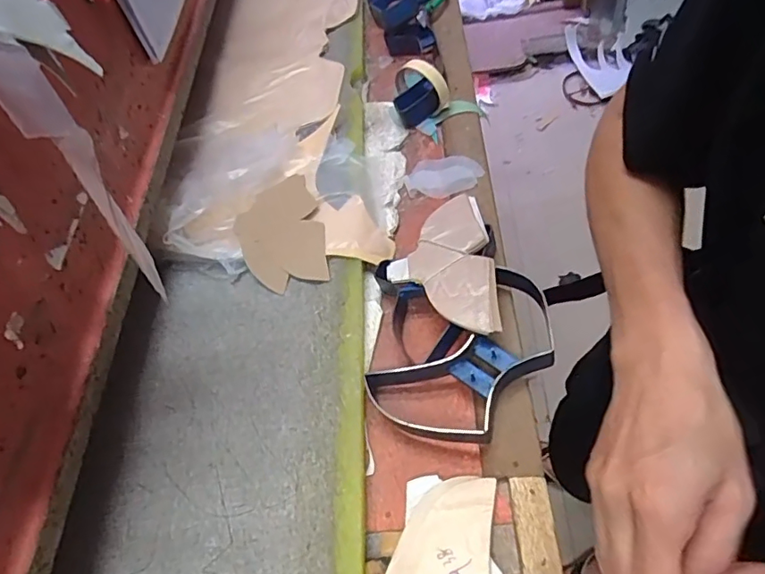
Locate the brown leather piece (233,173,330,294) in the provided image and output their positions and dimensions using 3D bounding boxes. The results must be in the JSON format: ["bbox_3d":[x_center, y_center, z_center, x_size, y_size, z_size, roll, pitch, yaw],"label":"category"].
[{"bbox_3d":[-0.125,-0.073,0.643,0.096,0.027,0.168,-13,56,-3],"label":"brown leather piece"}]

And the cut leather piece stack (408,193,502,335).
[{"bbox_3d":[0.072,-0.028,0.555,0.082,0.018,0.176,-5,56,2],"label":"cut leather piece stack"}]

